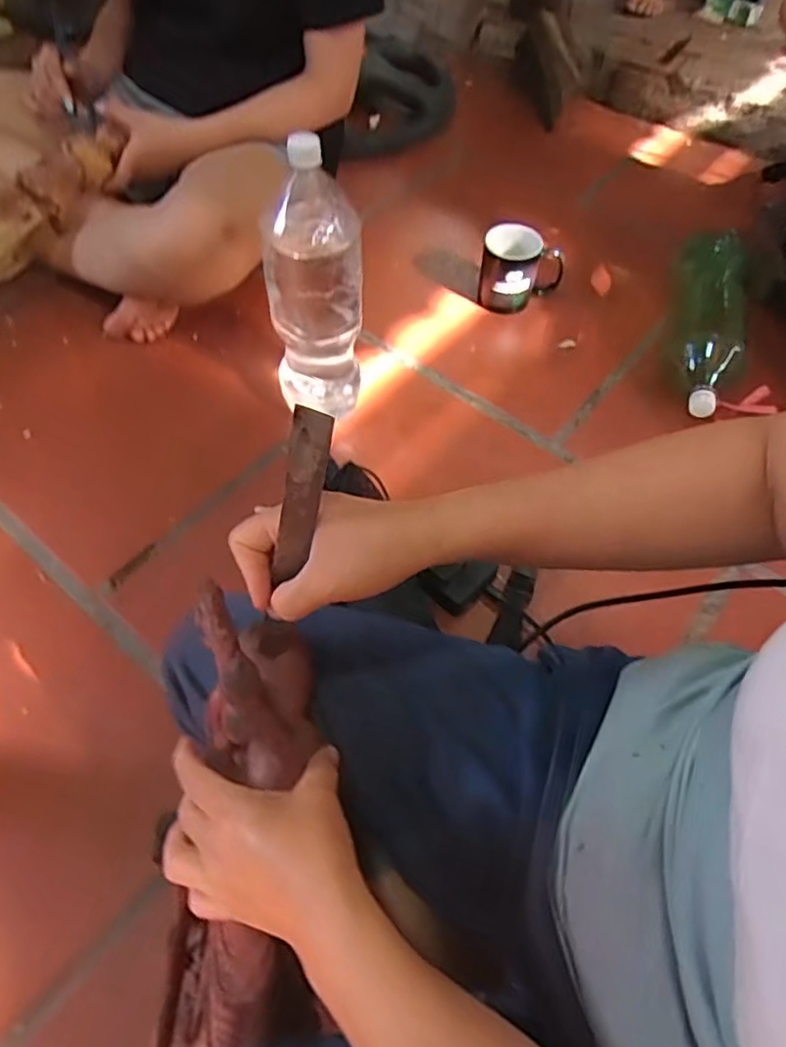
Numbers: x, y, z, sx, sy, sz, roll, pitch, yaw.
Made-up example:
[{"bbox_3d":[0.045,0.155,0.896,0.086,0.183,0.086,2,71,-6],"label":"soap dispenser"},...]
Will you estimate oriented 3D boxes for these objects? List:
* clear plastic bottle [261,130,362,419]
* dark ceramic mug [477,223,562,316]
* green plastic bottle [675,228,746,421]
[{"bbox_3d":[-0.086,-0.251,0.709,0.101,0.314,0.098,-6,57,-4],"label":"clear plastic bottle"},{"bbox_3d":[0.183,-0.359,0.921,0.117,0.103,0.074,15,58,10],"label":"dark ceramic mug"},{"bbox_3d":[0.417,-0.265,0.845,0.091,0.088,0.286,11,57,7],"label":"green plastic bottle"}]

